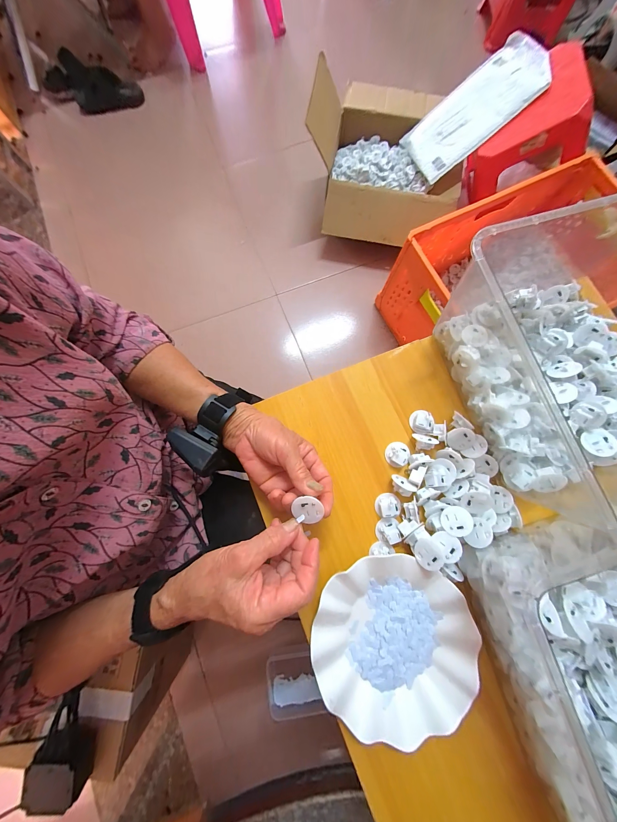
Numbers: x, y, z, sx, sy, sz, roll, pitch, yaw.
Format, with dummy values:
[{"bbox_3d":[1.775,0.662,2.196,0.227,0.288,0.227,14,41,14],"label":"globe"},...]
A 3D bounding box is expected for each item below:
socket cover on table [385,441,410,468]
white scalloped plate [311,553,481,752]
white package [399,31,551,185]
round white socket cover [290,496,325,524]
[{"bbox_3d":[0.117,0.057,0.349,0.029,0.016,0.033,6,79,0],"label":"socket cover on table"},{"bbox_3d":[0.097,0.265,0.305,0.179,0.022,0.179,0,79,-1],"label":"white scalloped plate"},{"bbox_3d":[0.488,-0.901,0.796,0.355,0.028,0.238,-31,70,28],"label":"white package"},{"bbox_3d":[-0.001,0.100,0.272,0.028,0.014,0.028,2,108,4],"label":"round white socket cover"}]

